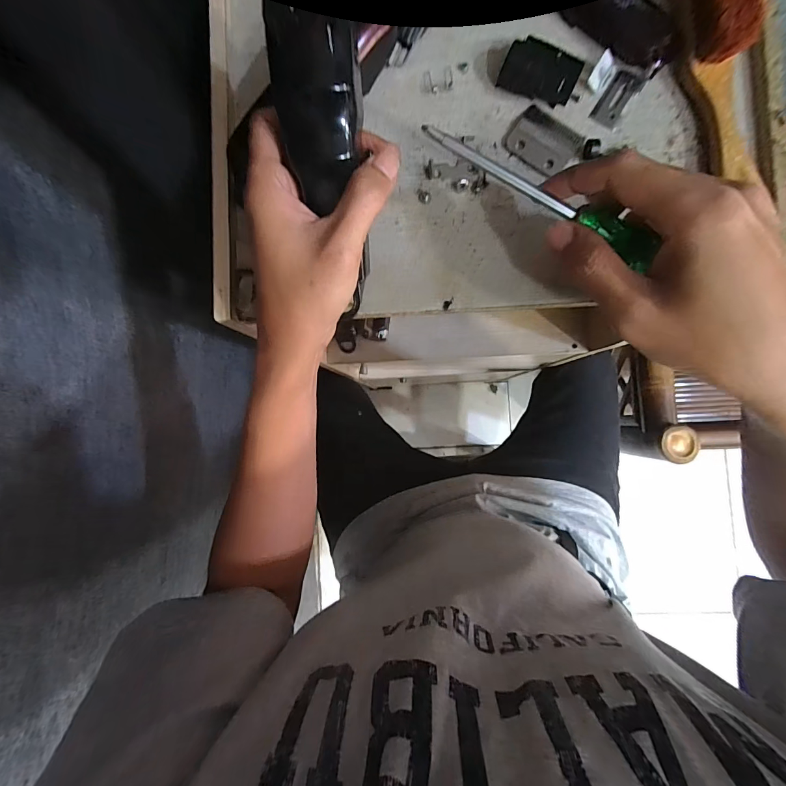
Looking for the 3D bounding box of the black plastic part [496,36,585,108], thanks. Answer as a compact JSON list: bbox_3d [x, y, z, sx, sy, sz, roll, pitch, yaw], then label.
[{"bbox_3d":[0.104,-0.224,0.268,0.050,0.016,0.029,29,88,5],"label":"black plastic part"}]

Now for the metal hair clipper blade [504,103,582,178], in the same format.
[{"bbox_3d":[0.108,-0.179,0.272,0.050,0.005,0.037,39,89,5],"label":"metal hair clipper blade"}]

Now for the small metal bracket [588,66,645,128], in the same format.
[{"bbox_3d":[0.159,-0.210,0.268,0.019,0.004,0.042,33,89,5],"label":"small metal bracket"}]

